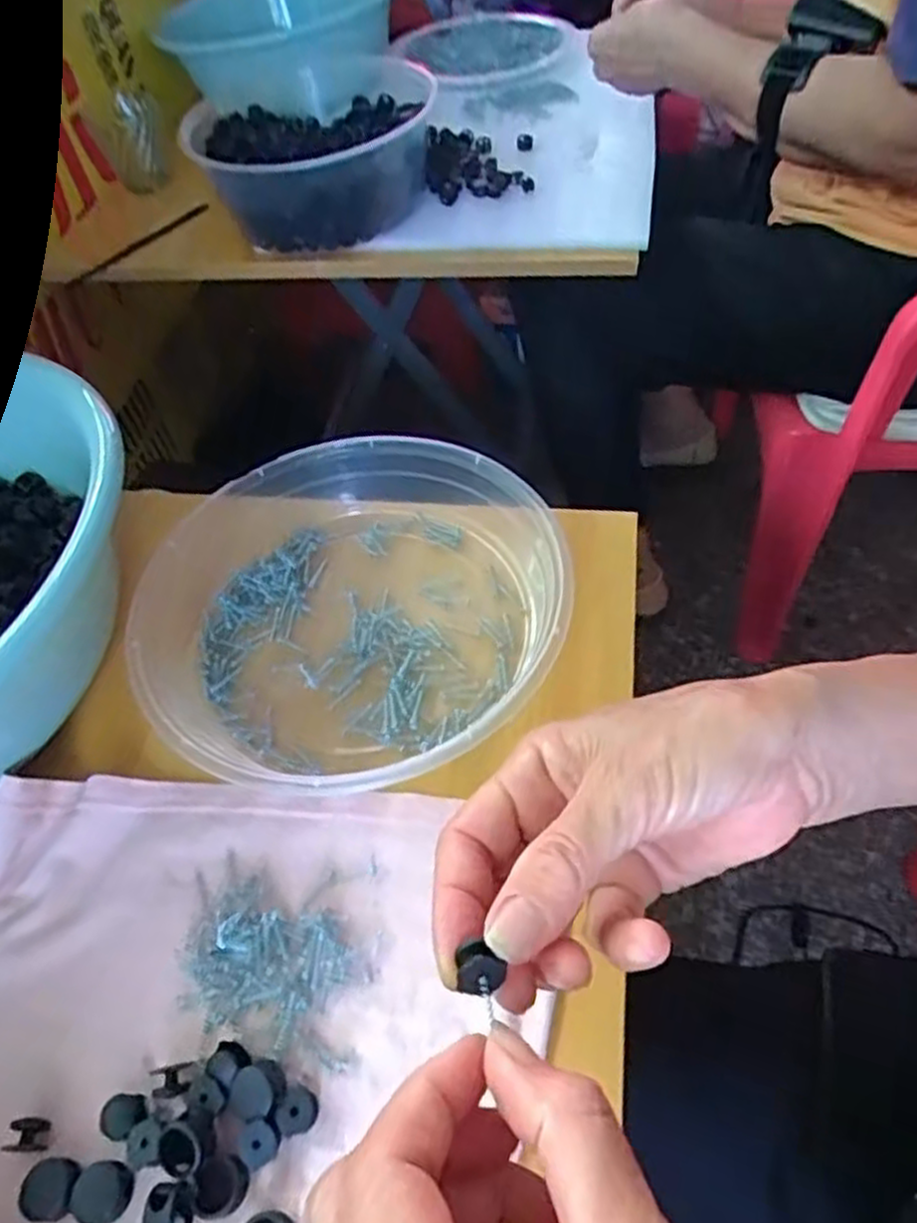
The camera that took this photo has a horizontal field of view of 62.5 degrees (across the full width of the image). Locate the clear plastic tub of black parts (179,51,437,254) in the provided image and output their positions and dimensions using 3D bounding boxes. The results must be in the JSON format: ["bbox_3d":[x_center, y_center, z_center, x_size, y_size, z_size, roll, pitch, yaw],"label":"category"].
[{"bbox_3d":[-0.134,-0.444,0.732,0.205,0.091,0.230,-1,51,7],"label":"clear plastic tub of black parts"}]

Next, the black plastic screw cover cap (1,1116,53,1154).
[{"bbox_3d":[-0.148,0.180,0.260,0.012,0.008,0.010,-1,53,3],"label":"black plastic screw cover cap"}]

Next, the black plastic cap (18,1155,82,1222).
[{"bbox_3d":[-0.136,0.191,0.251,0.017,0.005,0.016,-2,53,3],"label":"black plastic cap"}]

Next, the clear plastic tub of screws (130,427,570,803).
[{"bbox_3d":[-0.049,-0.009,0.371,0.195,0.040,0.186,-2,53,3],"label":"clear plastic tub of screws"}]

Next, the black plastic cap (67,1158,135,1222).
[{"bbox_3d":[-0.118,0.192,0.249,0.019,0.004,0.017,13,55,13],"label":"black plastic cap"}]

